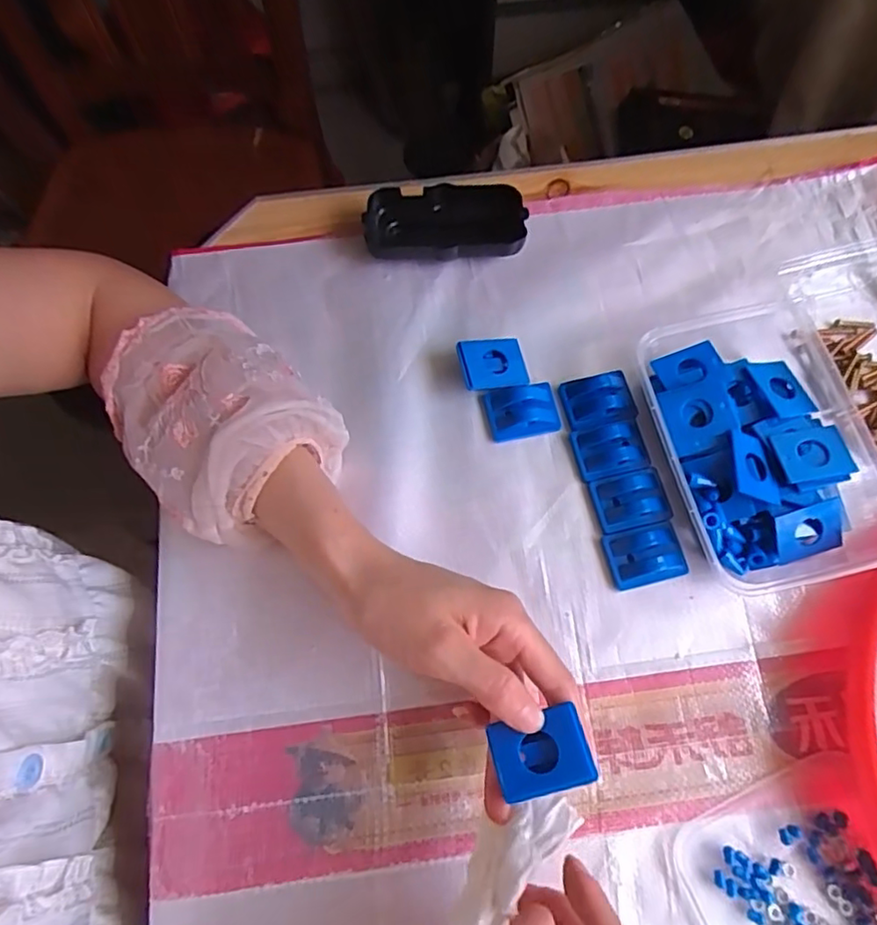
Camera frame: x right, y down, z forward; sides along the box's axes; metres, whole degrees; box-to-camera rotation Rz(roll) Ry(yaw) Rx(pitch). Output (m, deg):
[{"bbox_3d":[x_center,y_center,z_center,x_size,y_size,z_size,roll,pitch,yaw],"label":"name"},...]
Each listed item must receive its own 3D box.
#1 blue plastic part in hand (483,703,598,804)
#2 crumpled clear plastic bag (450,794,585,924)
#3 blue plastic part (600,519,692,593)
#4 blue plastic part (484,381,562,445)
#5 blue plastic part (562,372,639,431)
[{"bbox_3d":[0.049,0.135,0.275,0.040,0.012,0.031,-19,66,9],"label":"blue plastic part in hand"},{"bbox_3d":[0.026,0.181,0.262,0.025,0.022,0.083,41,76,13],"label":"crumpled clear plastic bag"},{"bbox_3d":[0.123,0.055,0.355,0.044,0.015,0.033,-11,71,-3],"label":"blue plastic part"},{"bbox_3d":[0.055,-0.034,0.384,0.047,0.013,0.033,-13,71,-4],"label":"blue plastic part"},{"bbox_3d":[0.104,-0.041,0.382,0.045,0.011,0.036,-12,71,-3],"label":"blue plastic part"}]

